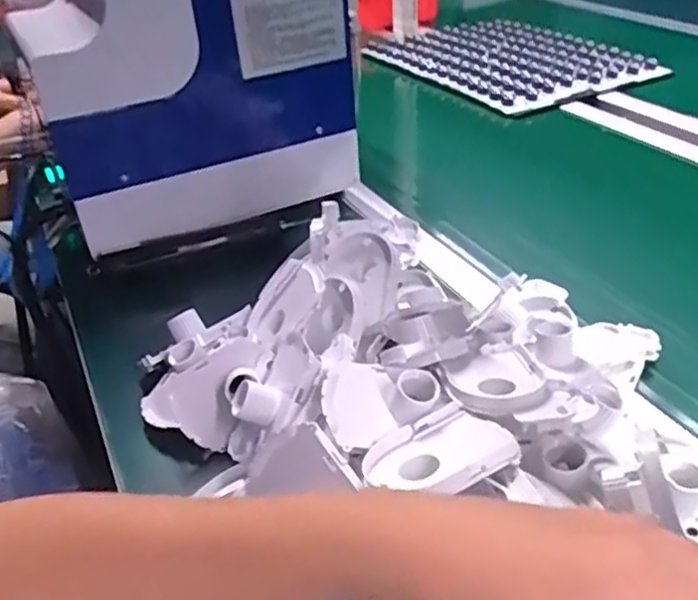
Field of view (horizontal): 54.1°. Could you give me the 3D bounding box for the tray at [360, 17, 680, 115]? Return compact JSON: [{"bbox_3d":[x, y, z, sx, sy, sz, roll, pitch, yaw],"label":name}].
[{"bbox_3d":[0.281,-0.428,1.220,0.338,0.039,0.418,-23,38,-25],"label":"tray"}]

